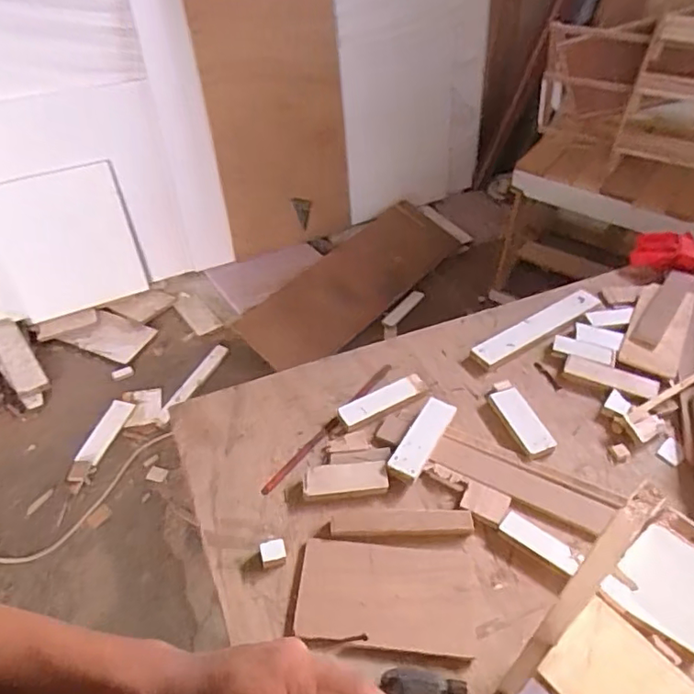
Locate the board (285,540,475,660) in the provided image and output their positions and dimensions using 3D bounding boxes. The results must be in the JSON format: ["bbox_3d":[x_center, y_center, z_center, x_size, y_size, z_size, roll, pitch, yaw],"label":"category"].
[{"bbox_3d":[0.042,0.302,0.688,0.214,0.020,0.121,5,42,4],"label":"board"}]

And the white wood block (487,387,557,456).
[{"bbox_3d":[0.268,0.112,0.866,0.054,0.012,0.122,-13,44,-15],"label":"white wood block"}]

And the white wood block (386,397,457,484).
[{"bbox_3d":[0.111,0.133,0.831,0.046,0.013,0.153,21,46,20],"label":"white wood block"}]

